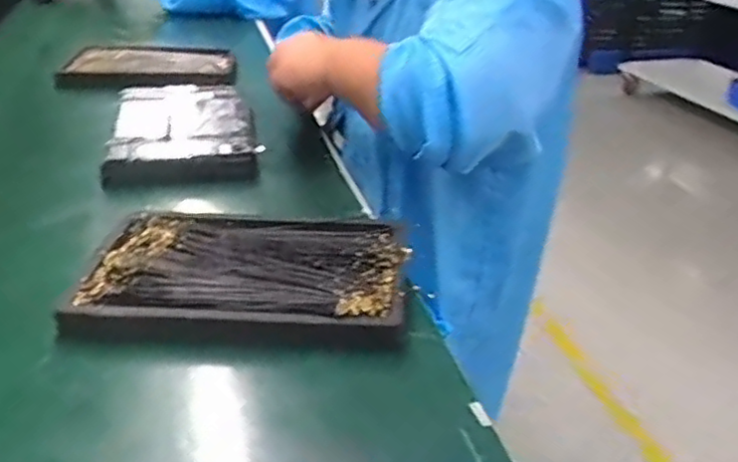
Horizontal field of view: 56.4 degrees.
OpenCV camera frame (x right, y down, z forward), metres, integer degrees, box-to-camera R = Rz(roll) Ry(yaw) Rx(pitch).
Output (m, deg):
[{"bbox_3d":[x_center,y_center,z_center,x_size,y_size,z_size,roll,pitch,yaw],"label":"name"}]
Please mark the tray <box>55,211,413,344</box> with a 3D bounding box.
[{"bbox_3d":[-0.093,0.024,0.536,0.239,0.023,0.164,3,29,0],"label":"tray"}]

